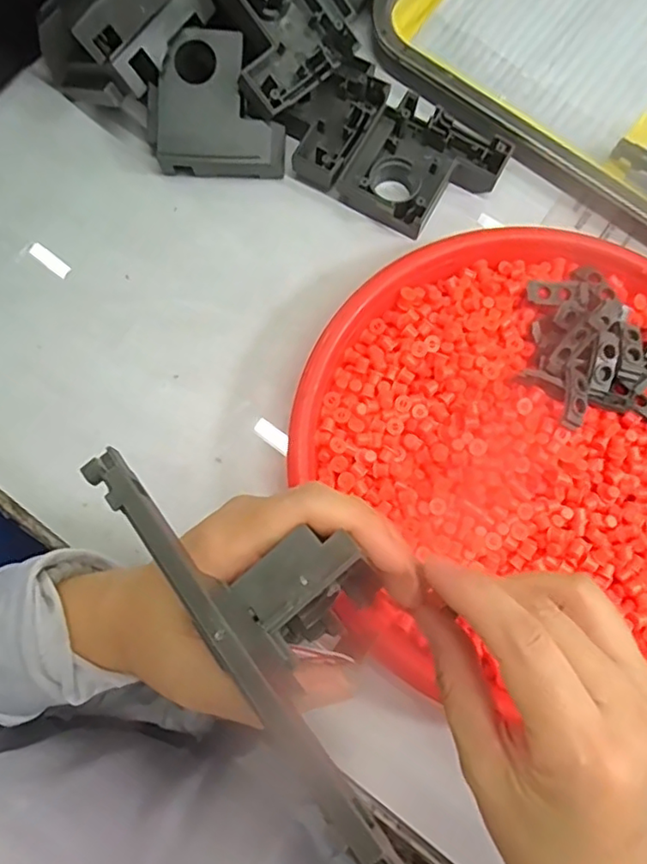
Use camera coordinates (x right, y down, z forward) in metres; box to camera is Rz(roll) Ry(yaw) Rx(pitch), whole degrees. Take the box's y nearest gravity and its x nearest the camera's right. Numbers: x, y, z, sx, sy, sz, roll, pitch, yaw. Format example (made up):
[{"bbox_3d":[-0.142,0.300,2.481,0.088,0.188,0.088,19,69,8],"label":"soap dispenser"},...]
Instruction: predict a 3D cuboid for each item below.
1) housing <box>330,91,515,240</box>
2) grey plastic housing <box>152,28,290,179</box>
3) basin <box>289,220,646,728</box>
[{"bbox_3d":[0.059,-0.157,0.365,0.080,0.019,0.079,32,79,7],"label":"housing"},{"bbox_3d":[-0.060,-0.193,0.356,0.072,0.022,0.075,2,104,0],"label":"grey plastic housing"},{"bbox_3d":[0.115,0.007,0.324,0.255,0.034,0.247,-3,77,-1],"label":"basin"}]

